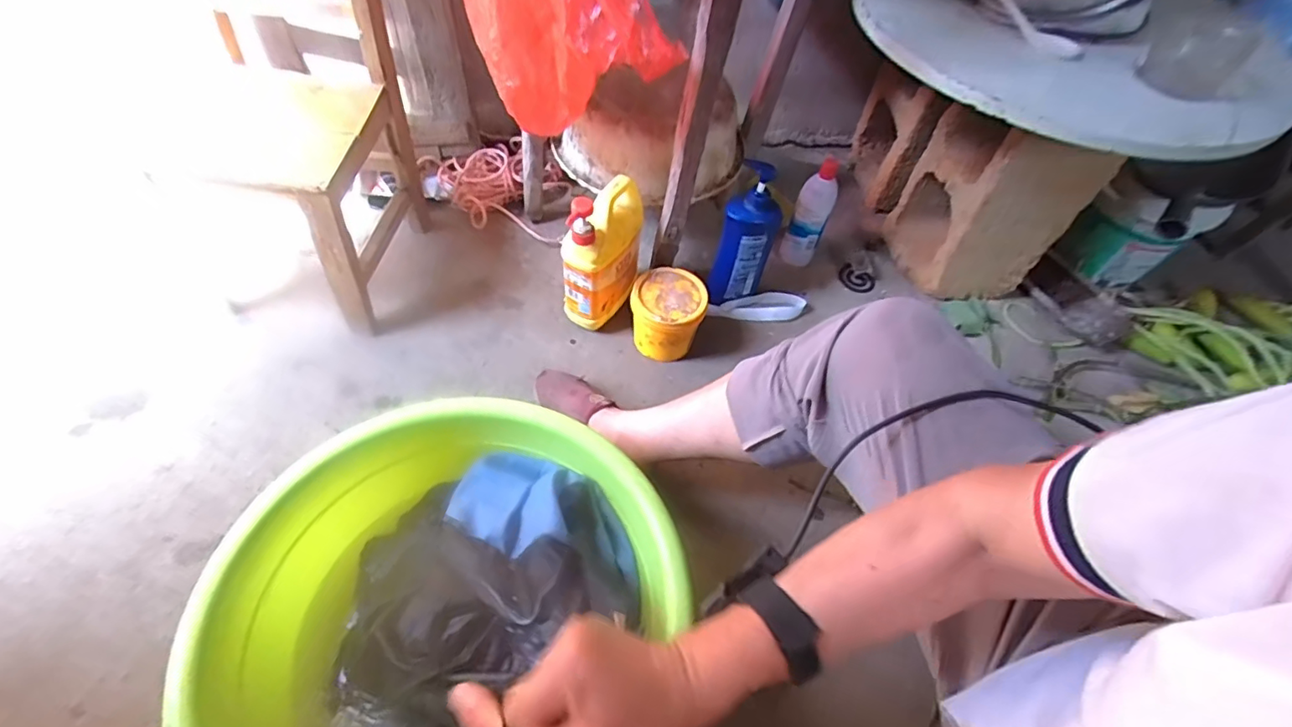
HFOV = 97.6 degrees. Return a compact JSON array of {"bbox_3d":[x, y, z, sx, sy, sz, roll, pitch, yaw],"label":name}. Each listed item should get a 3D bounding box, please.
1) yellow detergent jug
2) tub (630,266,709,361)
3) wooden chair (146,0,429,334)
[{"bbox_3d":[-0.061,-0.167,0.857,0.073,0.241,0.129,23,56,11],"label":"yellow detergent jug"},{"bbox_3d":[0.032,-0.072,0.876,0.109,0.109,0.099,12,55,4],"label":"tub"},{"bbox_3d":[-0.530,-0.362,0.779,0.308,0.475,0.396,5,55,-1],"label":"wooden chair"}]

